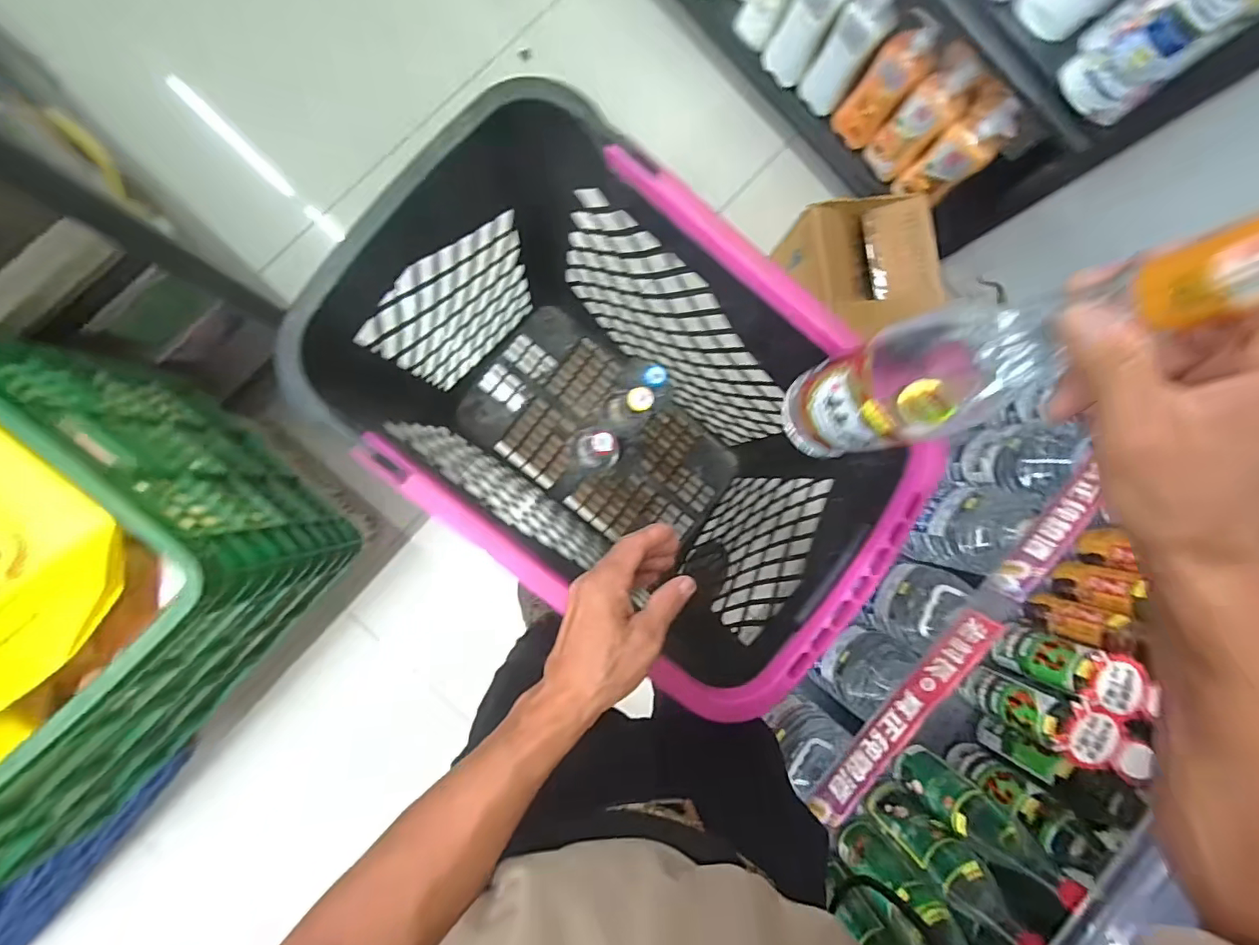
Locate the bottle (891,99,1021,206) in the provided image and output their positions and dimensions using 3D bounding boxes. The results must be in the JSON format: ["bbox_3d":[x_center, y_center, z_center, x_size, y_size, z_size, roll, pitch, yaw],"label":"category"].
[{"bbox_3d":[0.621,-0.601,1.029,0.056,0.234,0.098,-33,93,-7],"label":"bottle"}]

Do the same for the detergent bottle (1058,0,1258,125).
[{"bbox_3d":[0.694,-0.565,0.663,0.059,0.264,0.110,-33,93,-7],"label":"detergent bottle"}]

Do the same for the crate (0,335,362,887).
[{"bbox_3d":[-0.756,0.192,0.610,0.440,0.336,0.646,42,84,-4],"label":"crate"}]

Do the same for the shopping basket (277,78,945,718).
[{"bbox_3d":[-0.010,-0.084,0.718,0.577,0.471,0.377,36,85,-5],"label":"shopping basket"}]

